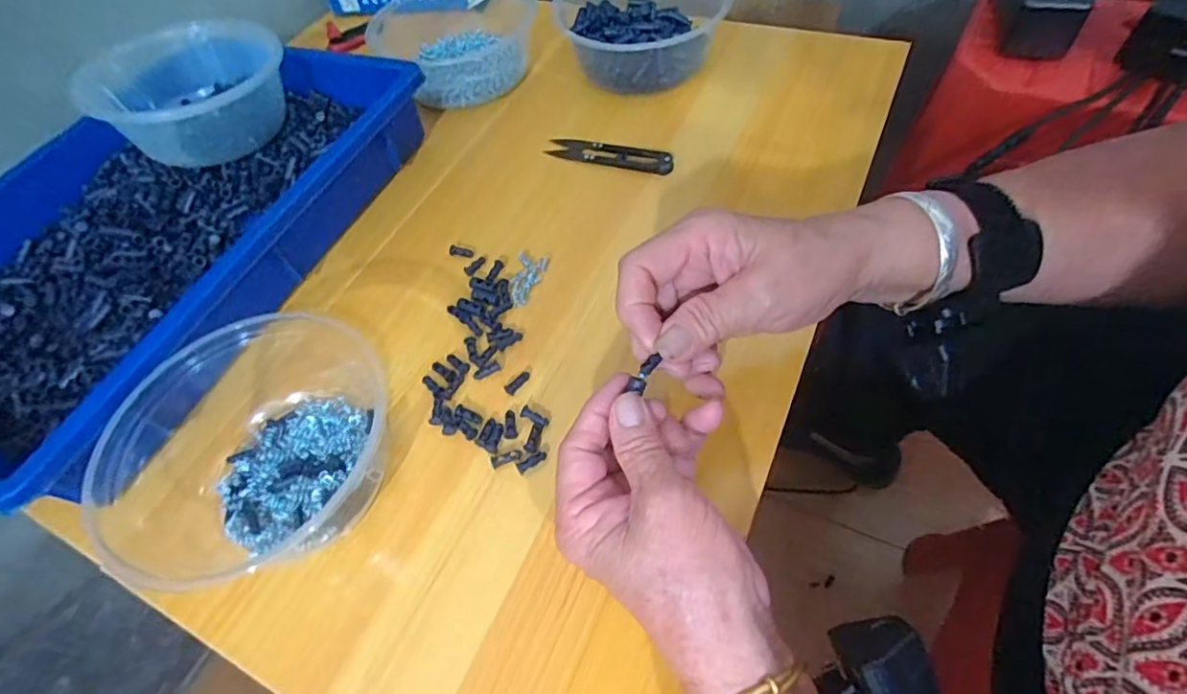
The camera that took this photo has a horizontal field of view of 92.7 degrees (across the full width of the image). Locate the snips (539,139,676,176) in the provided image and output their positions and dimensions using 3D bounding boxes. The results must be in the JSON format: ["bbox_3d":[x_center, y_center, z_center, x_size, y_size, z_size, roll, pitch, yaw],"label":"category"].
[{"bbox_3d":[0.011,-0.148,0.428,0.100,0.010,0.022,15,59,16],"label":"snips"}]

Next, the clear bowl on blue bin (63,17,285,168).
[{"bbox_3d":[-0.304,-0.194,0.442,0.129,0.060,0.112,-21,56,-8],"label":"clear bowl on blue bin"}]

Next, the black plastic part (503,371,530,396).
[{"bbox_3d":[-0.044,0.020,0.328,0.007,0.004,0.017,32,65,22],"label":"black plastic part"}]

